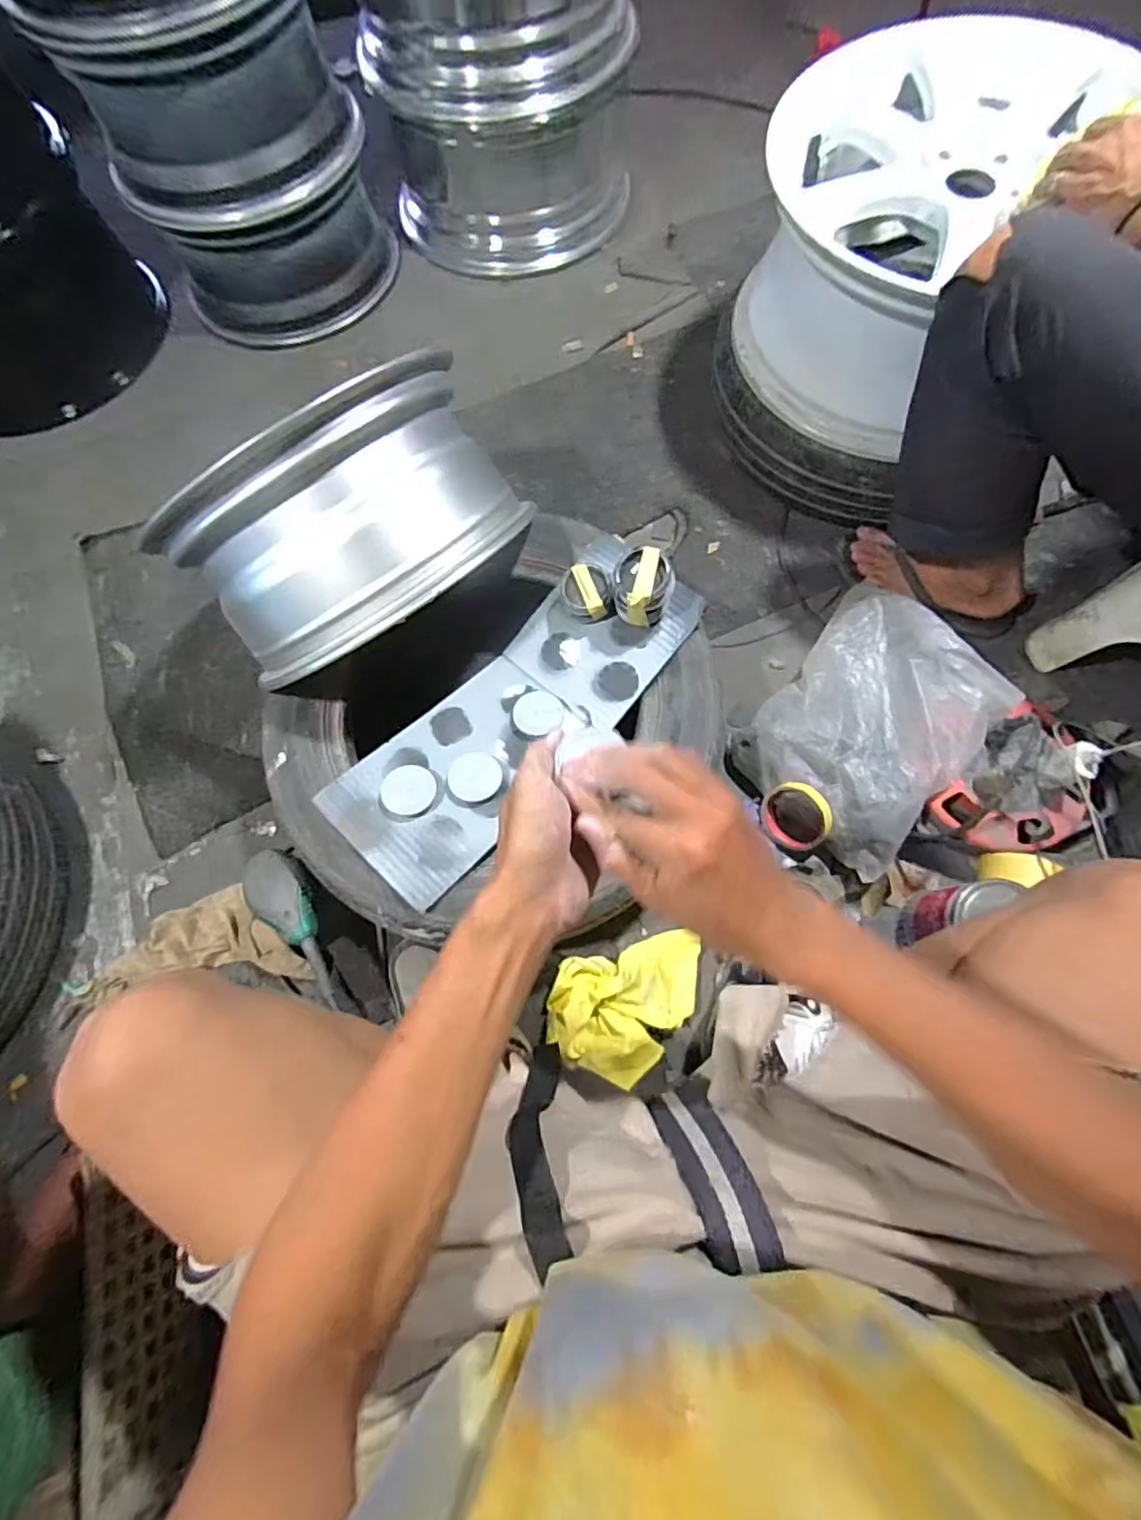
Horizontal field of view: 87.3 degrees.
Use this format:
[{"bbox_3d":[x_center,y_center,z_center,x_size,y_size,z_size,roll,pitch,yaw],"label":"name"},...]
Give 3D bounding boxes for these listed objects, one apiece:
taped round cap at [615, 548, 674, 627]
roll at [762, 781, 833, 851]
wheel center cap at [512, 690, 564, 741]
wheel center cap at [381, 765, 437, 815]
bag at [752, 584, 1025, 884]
[{"bbox_3d":[0.082,-0.191,0.673,0.064,0.076,0.058,6,72,5],"label":"taped round cap"},{"bbox_3d":[0.289,0.072,0.767,0.017,0.087,0.086,-18,67,-45],"label":"roll"},{"bbox_3d":[-0.039,-0.053,0.708,0.058,0.008,0.065,5,72,5],"label":"wheel center cap"},{"bbox_3d":[-0.176,0.032,0.652,0.057,0.010,0.055,-1,72,3],"label":"wheel center cap"},{"bbox_3d":[0.384,-0.056,0.752,0.230,0.114,0.319,36,77,13],"label":"bag"}]

